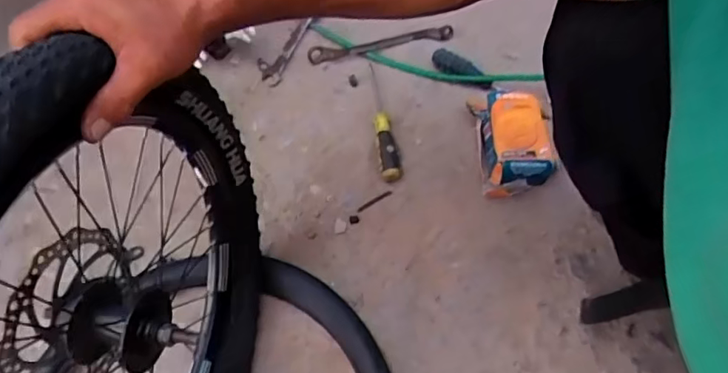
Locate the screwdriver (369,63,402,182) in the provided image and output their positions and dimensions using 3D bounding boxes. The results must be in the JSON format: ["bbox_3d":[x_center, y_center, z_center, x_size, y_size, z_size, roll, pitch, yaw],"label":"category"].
[{"bbox_3d":[0.027,-0.093,0.765,0.030,0.029,0.184,-7,65,-3],"label":"screwdriver"}]

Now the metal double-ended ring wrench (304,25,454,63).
[{"bbox_3d":[0.026,-0.217,0.831,0.223,0.025,0.021,-9,65,-4],"label":"metal double-ended ring wrench"}]

